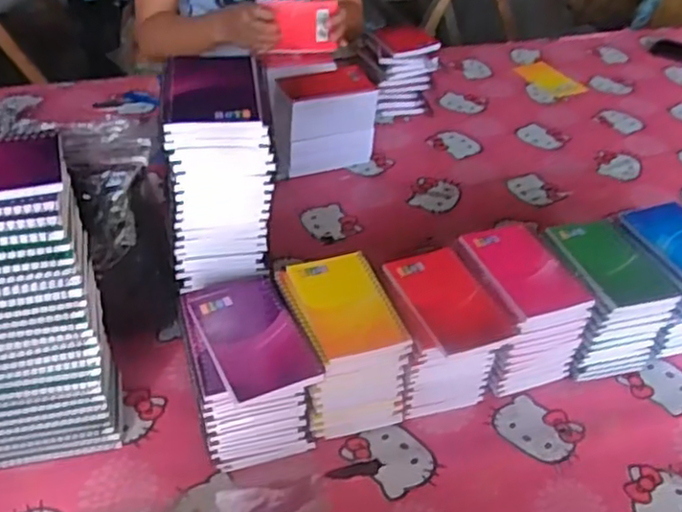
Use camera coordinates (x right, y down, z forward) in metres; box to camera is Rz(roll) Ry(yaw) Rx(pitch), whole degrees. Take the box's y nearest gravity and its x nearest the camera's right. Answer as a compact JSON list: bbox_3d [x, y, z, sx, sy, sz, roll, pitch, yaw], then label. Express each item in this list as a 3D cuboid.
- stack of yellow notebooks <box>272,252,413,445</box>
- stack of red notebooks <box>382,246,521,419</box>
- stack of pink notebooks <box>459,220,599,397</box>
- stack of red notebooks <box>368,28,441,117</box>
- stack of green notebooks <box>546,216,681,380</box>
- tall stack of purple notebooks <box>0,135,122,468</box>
[{"bbox_3d":[-0.002,0.088,0.684,0.094,0.117,0.138,-11,41,-17],"label":"stack of yellow notebooks"},{"bbox_3d":[0.099,0.081,0.703,0.099,0.116,0.124,-9,41,-15],"label":"stack of red notebooks"},{"bbox_3d":[0.189,0.059,0.740,0.098,0.114,0.136,-7,40,-13],"label":"stack of pink notebooks"},{"bbox_3d":[0.101,-0.319,1.180,0.103,0.123,0.119,-5,40,-11],"label":"stack of red notebooks"},{"bbox_3d":[0.278,0.045,0.755,0.101,0.120,0.125,-11,41,-18],"label":"stack of green notebooks"},{"bbox_3d":[-0.277,0.052,0.582,0.135,0.287,0.096,-7,40,-13],"label":"tall stack of purple notebooks"}]

